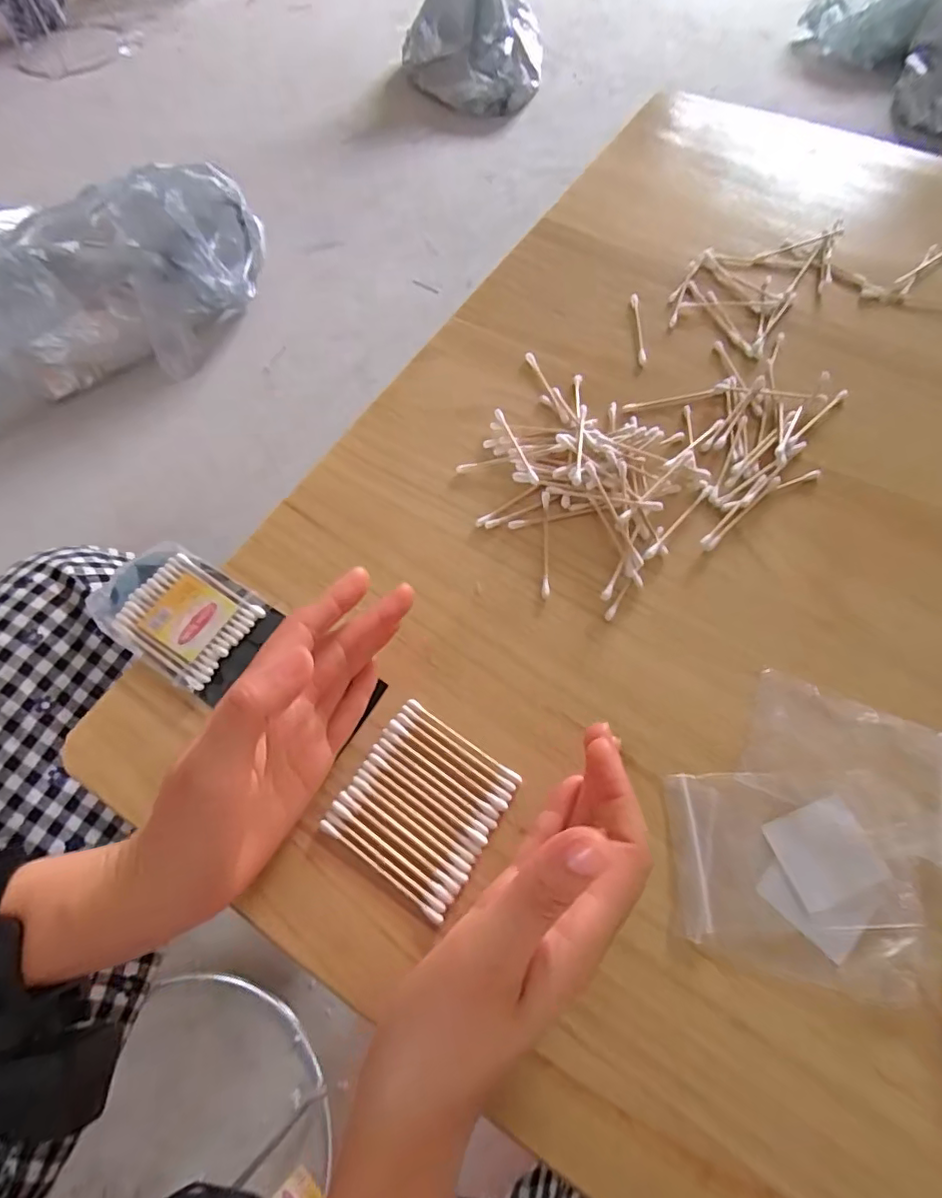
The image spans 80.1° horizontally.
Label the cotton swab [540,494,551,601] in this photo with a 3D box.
[{"bbox_3d":[0.043,-0.032,0.322,0.005,0.004,0.067,2,66,2],"label":"cotton swab"}]

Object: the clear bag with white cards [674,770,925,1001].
[{"bbox_3d":[0.142,0.122,0.251,0.098,0.004,0.086,4,66,3],"label":"clear bag with white cards"}]

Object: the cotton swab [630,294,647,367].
[{"bbox_3d":[0.117,-0.189,0.393,0.007,0.005,0.066,0,66,1],"label":"cotton swab"}]

